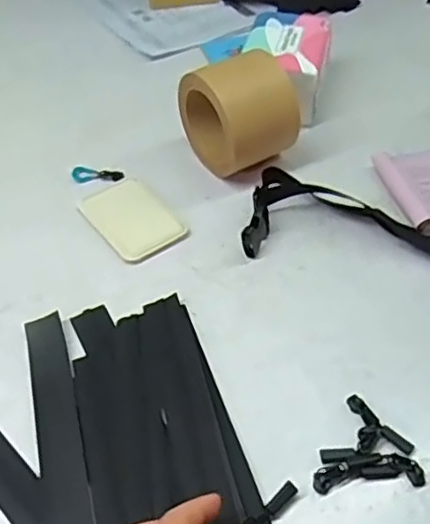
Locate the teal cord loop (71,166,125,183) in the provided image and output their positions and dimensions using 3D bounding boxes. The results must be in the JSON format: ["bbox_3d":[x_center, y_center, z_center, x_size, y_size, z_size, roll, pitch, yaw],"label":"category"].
[{"bbox_3d":[-0.121,-0.089,0.667,0.053,0.004,0.022,6,47,9],"label":"teal cord loop"}]

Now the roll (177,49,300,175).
[{"bbox_3d":[0.022,-0.147,0.637,0.068,0.116,0.117,-27,51,-21],"label":"roll"}]

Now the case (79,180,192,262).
[{"bbox_3d":[-0.079,-0.042,0.614,0.068,0.004,0.100,-29,51,-22],"label":"case"}]

